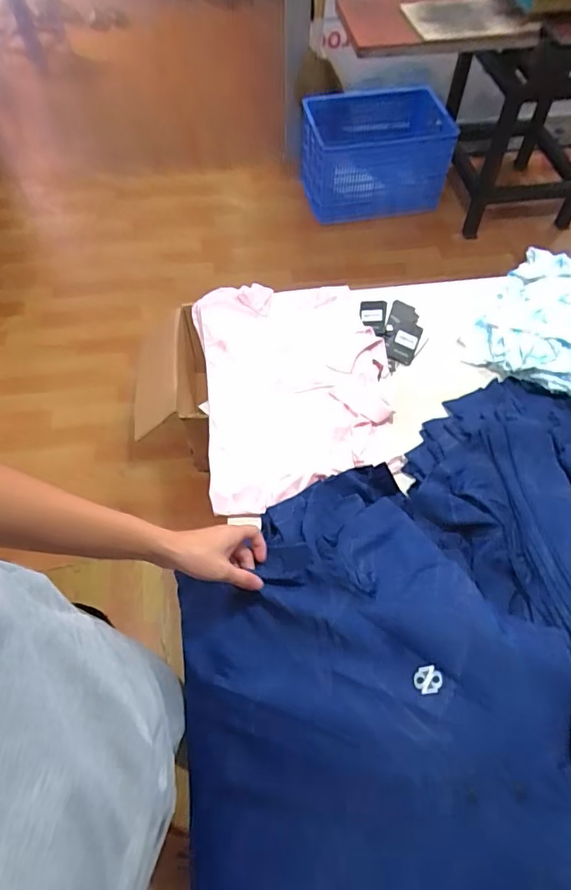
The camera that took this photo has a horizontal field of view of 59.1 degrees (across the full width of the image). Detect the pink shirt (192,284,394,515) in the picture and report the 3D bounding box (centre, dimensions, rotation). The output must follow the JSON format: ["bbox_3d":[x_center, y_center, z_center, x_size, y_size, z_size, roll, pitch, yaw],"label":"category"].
[{"bbox_3d":[0.015,-0.118,0.908,0.330,0.046,0.474,-7,59,-5],"label":"pink shirt"}]

